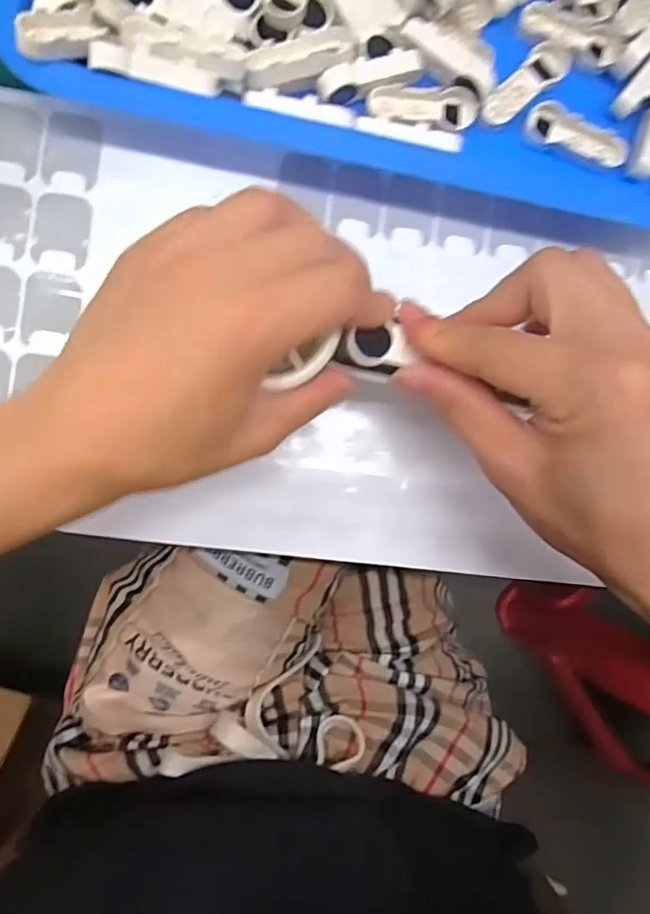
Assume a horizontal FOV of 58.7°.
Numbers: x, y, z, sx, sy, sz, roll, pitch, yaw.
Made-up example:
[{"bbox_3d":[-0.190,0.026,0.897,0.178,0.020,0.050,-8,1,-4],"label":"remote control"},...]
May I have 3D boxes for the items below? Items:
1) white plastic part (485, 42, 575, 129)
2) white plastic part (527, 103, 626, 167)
[{"bbox_3d":[0.097,-0.178,0.278,0.018,0.008,0.051,45,85,-4],"label":"white plastic part"},{"bbox_3d":[0.122,-0.153,0.279,0.050,0.009,0.017,25,86,-5],"label":"white plastic part"}]

